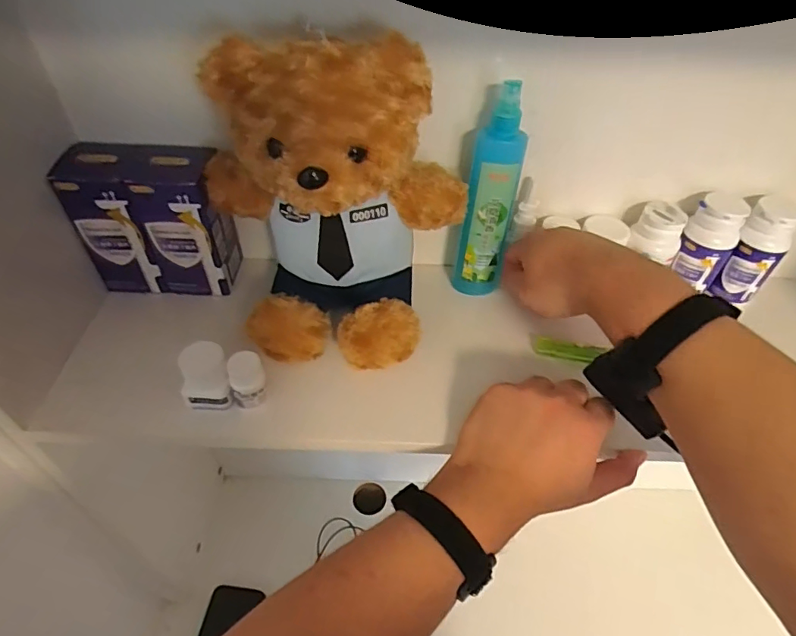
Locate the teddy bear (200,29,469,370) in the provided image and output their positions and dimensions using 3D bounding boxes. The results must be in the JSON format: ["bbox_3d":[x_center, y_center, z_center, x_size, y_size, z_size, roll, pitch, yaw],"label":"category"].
[{"bbox_3d":[-0.042,-0.080,0.391,0.192,0.219,0.140,-11,48,-13],"label":"teddy bear"}]

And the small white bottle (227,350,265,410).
[{"bbox_3d":[-0.119,0.050,0.395,0.026,0.043,0.026,-12,48,-14],"label":"small white bottle"}]

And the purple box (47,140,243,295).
[{"bbox_3d":[-0.223,-0.088,0.457,0.127,0.132,0.064,-1,47,-5],"label":"purple box"}]

